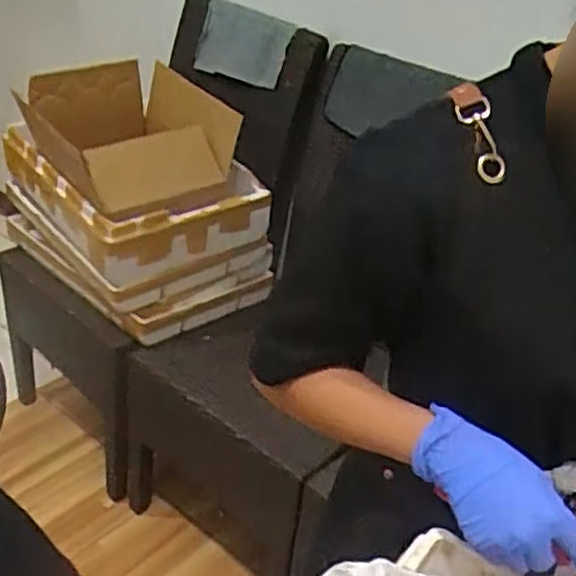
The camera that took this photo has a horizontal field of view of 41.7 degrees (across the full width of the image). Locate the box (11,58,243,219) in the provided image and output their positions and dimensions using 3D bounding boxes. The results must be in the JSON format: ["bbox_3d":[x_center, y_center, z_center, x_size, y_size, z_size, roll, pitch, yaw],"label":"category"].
[{"bbox_3d":[-0.305,-0.286,1.404,0.323,0.172,0.307,32,40,34],"label":"box"}]

